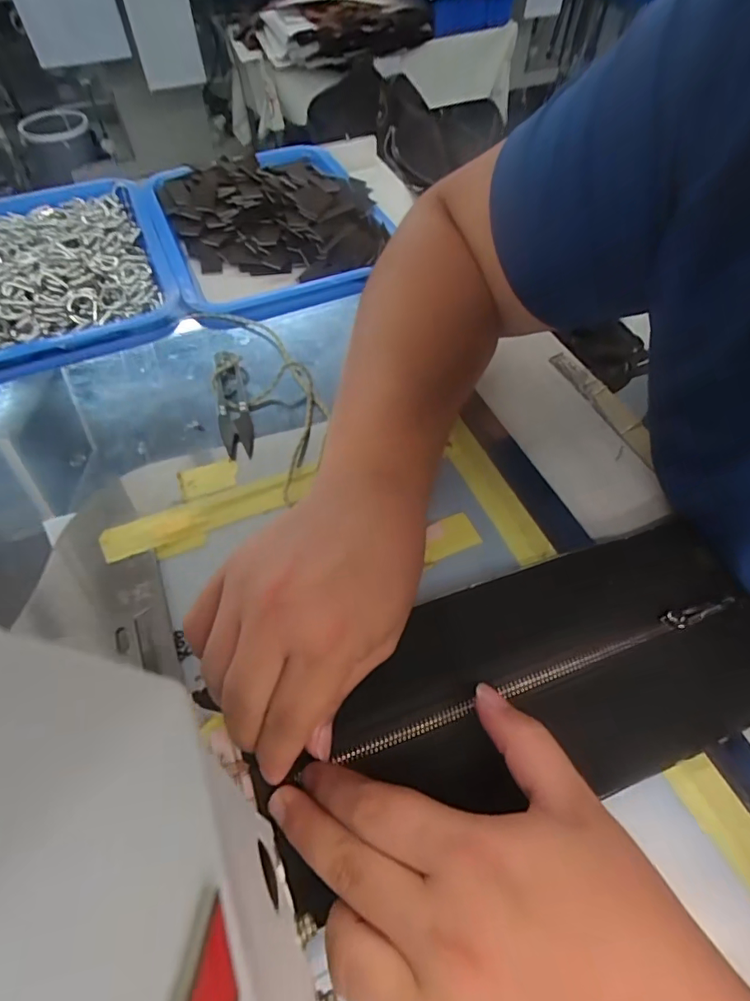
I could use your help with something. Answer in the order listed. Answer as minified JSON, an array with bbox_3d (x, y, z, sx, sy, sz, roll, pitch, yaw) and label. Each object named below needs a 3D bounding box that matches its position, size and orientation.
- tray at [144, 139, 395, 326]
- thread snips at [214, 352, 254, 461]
[{"bbox_3d":[-0.110,-0.293,0.530,0.228,0.041,0.295,-21,58,-13],"label":"tray"},{"bbox_3d":[-0.108,-0.078,0.374,0.021,0.009,0.108,-12,57,-8],"label":"thread snips"}]

